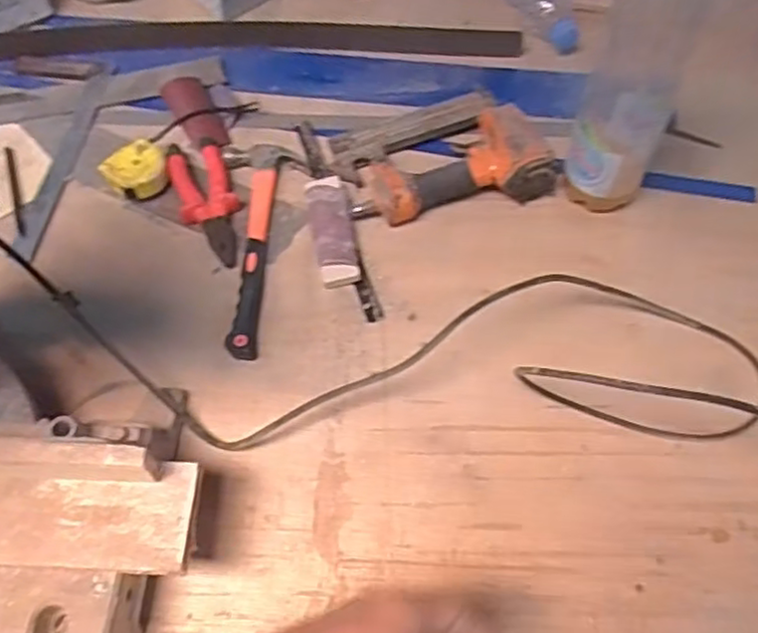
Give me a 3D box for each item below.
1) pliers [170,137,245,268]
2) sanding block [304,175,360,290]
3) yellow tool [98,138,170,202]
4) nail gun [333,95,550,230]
[{"bbox_3d":[-0.194,-0.137,0.784,0.066,0.028,0.173,-22,65,-11],"label":"pliers"},{"bbox_3d":[-0.051,-0.096,0.761,0.042,0.031,0.136,-10,63,-5],"label":"sanding block"},{"bbox_3d":[-0.277,-0.169,0.800,0.071,0.032,0.068,34,68,17],"label":"yellow tool"},{"bbox_3d":[0.069,-0.190,0.795,0.231,0.059,0.154,-12,63,-6],"label":"nail gun"}]

